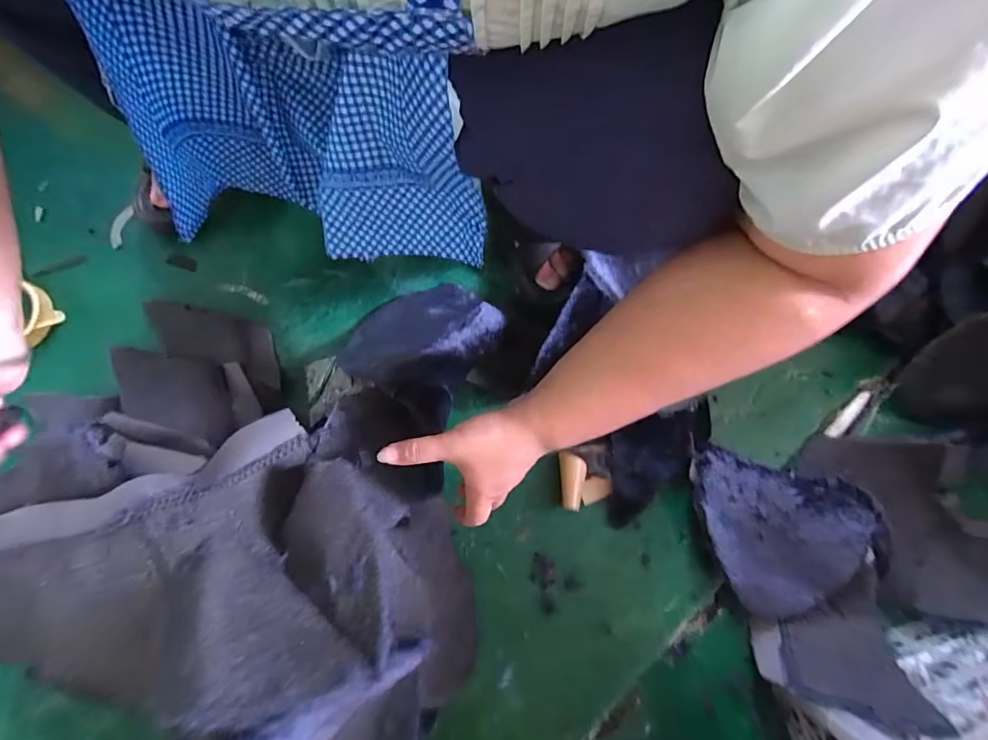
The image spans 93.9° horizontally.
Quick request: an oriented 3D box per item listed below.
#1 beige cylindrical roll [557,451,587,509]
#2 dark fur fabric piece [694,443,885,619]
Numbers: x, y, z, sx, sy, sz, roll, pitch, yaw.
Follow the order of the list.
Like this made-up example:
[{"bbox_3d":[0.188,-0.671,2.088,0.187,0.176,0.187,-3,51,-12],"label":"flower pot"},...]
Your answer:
[{"bbox_3d":[0.089,0.125,0.521,0.029,0.025,0.061,0,76,-3],"label":"beige cylindrical roll"},{"bbox_3d":[0.307,0.183,0.508,0.181,0.041,0.155,15,76,1],"label":"dark fur fabric piece"}]

